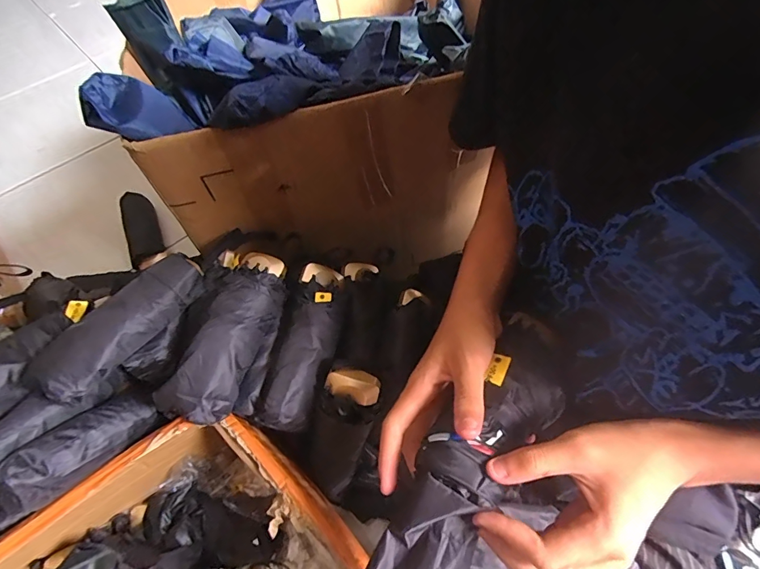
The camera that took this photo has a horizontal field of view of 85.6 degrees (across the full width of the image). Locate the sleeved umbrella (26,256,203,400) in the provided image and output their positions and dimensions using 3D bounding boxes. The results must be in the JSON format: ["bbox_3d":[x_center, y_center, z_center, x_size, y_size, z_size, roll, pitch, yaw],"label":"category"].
[{"bbox_3d":[-0.249,0.039,0.406,0.058,0.048,0.170,25,63,19],"label":"sleeved umbrella"}]

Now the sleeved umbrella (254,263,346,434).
[{"bbox_3d":[-0.075,0.055,0.416,0.052,0.035,0.171,11,59,11],"label":"sleeved umbrella"}]

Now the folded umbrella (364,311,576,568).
[{"bbox_3d":[0.055,0.149,0.287,0.073,0.074,0.286,29,72,21],"label":"folded umbrella"}]

